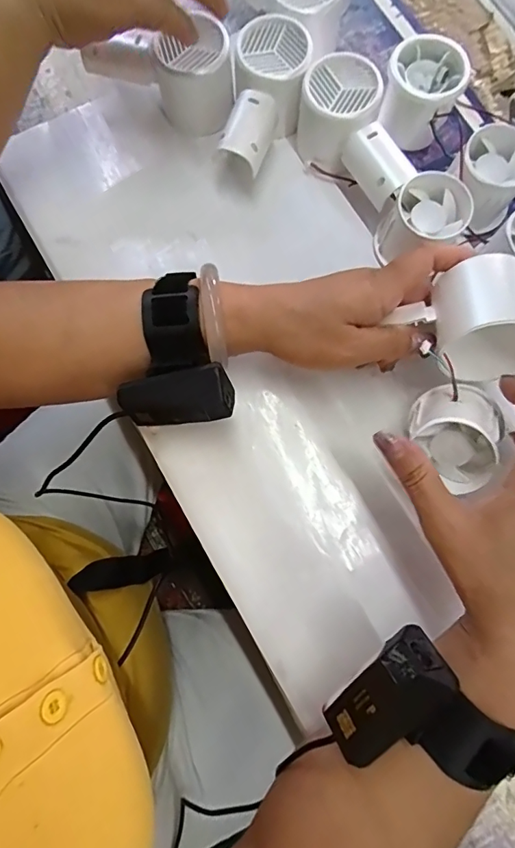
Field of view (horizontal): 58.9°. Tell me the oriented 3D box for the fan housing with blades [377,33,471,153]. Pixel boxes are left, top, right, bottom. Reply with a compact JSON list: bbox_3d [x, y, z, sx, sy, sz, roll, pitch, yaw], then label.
[{"bbox_3d":[0.125,-0.252,0.352,0.054,0.053,0.050,0,79,0],"label":"fan housing with blades"}]

